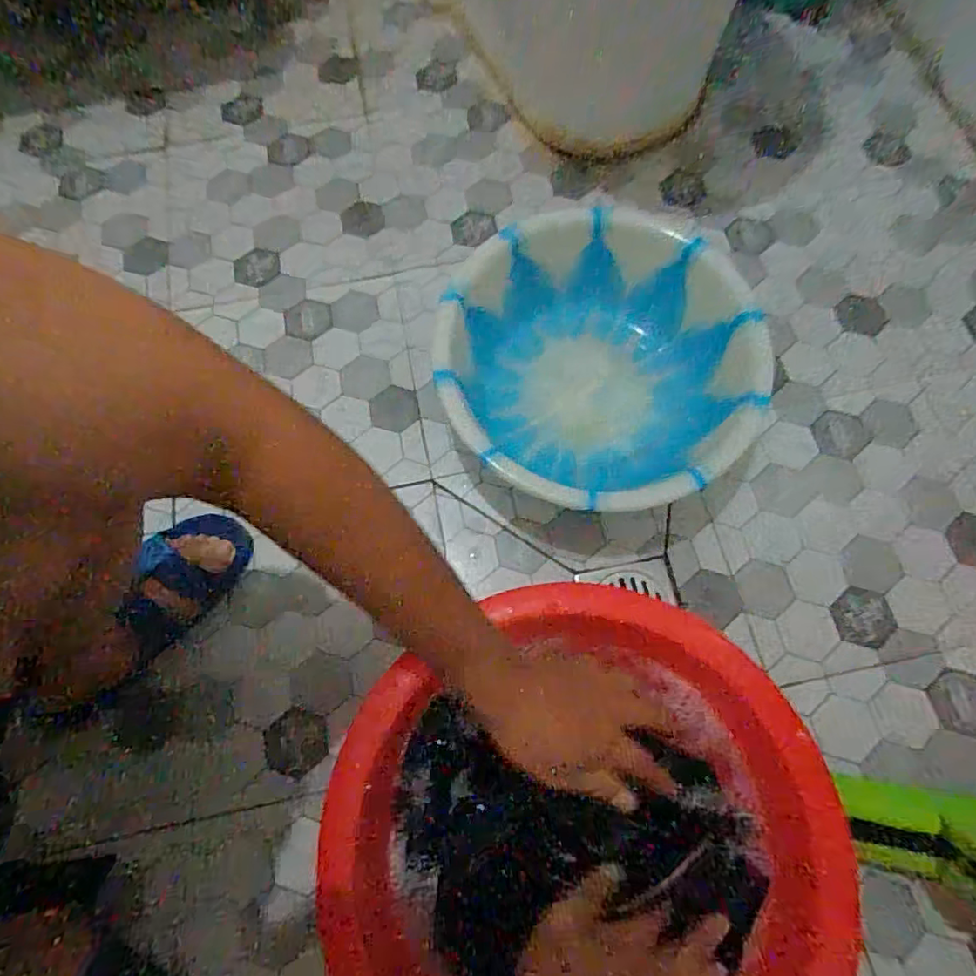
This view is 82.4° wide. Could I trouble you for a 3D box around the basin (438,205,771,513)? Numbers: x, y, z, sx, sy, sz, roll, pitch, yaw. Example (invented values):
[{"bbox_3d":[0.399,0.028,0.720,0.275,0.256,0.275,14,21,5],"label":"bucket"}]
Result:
[{"bbox_3d":[0.106,-0.128,0.629,0.315,0.120,0.344,-1,71,2],"label":"basin"}]

